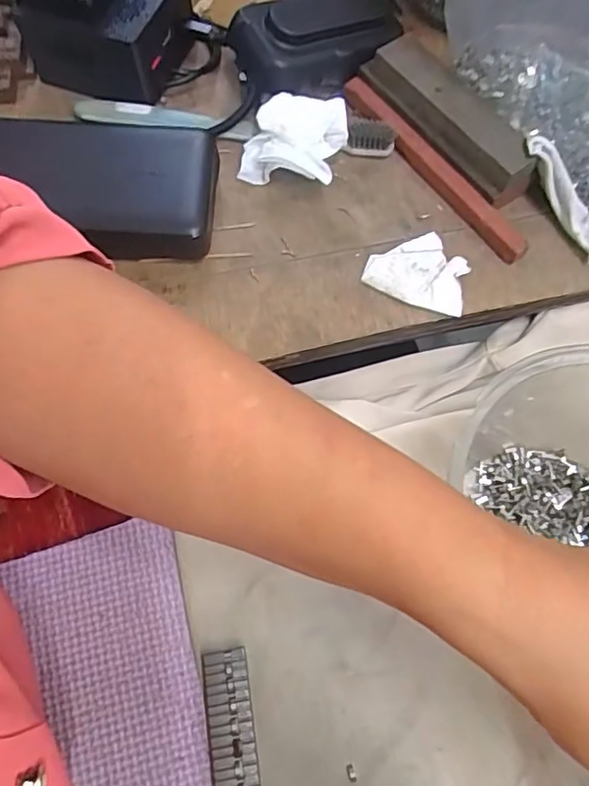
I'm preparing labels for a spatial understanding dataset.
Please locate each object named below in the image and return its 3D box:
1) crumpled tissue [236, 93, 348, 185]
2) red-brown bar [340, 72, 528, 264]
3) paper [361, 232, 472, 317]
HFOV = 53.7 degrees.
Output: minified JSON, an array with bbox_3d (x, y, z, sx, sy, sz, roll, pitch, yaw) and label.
[{"bbox_3d":[0.000,-0.139,0.325,0.051,0.025,0.046,15,68,4],"label":"crumpled tissue"},{"bbox_3d":[0.077,-0.129,0.328,0.011,0.012,0.145,-35,73,-15],"label":"red-brown bar"},{"bbox_3d":[0.066,-0.066,0.310,0.053,0.008,0.040,16,68,4],"label":"paper"}]

